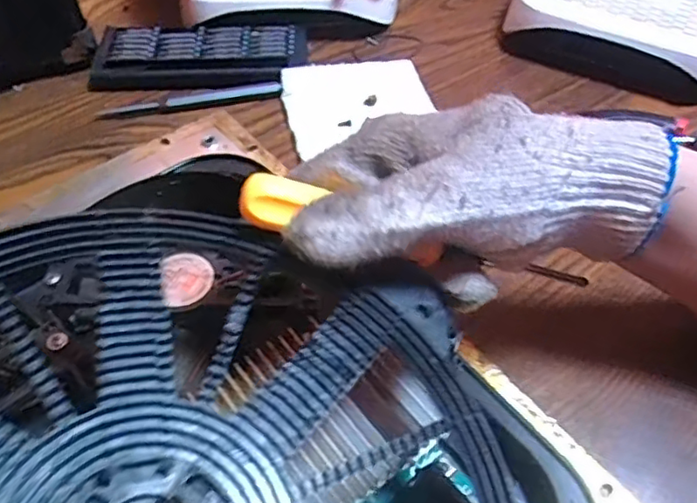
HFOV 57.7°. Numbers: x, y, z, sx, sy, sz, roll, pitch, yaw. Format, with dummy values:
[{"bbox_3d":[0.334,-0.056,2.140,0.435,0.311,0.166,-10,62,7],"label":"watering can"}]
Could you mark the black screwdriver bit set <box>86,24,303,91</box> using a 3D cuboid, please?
[{"bbox_3d":[-0.112,-0.147,0.480,0.154,0.018,0.066,1,52,1],"label":"black screwdriver bit set"}]

